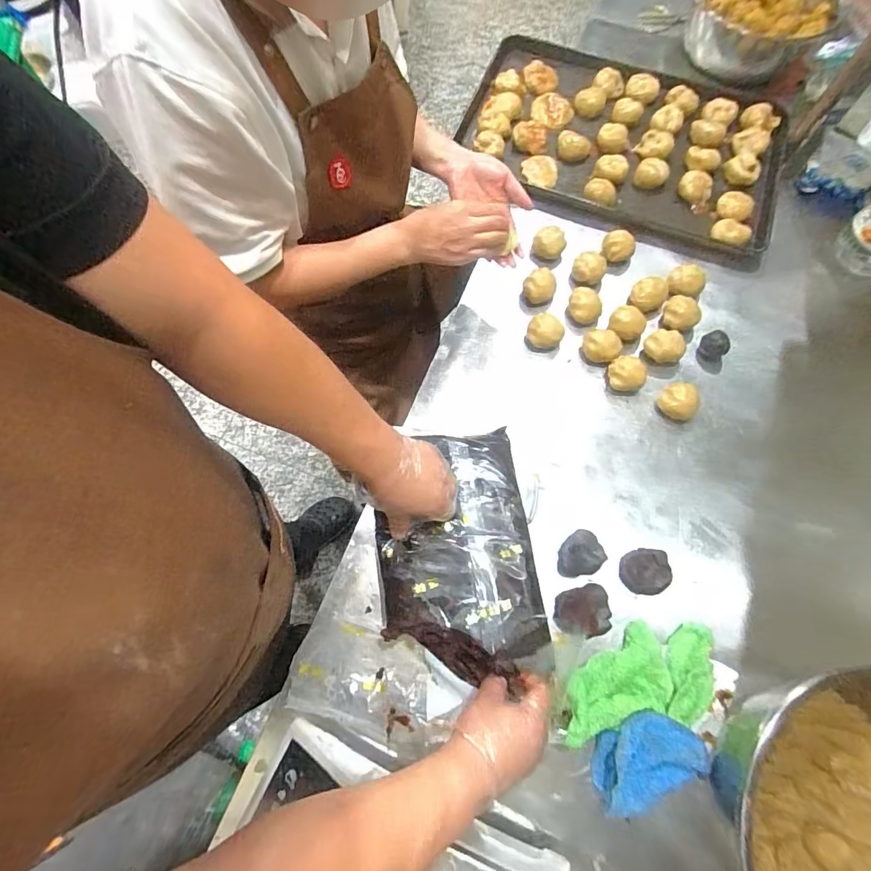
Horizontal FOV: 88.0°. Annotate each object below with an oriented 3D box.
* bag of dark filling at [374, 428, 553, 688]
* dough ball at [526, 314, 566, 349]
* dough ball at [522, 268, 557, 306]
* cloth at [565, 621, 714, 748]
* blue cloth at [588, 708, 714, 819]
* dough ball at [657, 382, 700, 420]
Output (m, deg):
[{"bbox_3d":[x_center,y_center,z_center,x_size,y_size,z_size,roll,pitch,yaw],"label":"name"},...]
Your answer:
[{"bbox_3d":[0.025,0.150,0.574,0.189,0.063,0.313,-6,70,-3],"label":"bag of dark filling"},{"bbox_3d":[0.176,-0.166,0.723,0.058,0.037,0.056,22,71,7],"label":"dough ball"},{"bbox_3d":[0.175,-0.247,0.758,0.051,0.035,0.054,0,70,-1],"label":"dough ball"},{"bbox_3d":[0.250,0.294,0.549,0.210,0.032,0.115,-4,70,-3],"label":"cloth"},{"bbox_3d":[0.235,0.367,0.509,0.131,0.051,0.073,-35,74,-13],"label":"blue cloth"},{"bbox_3d":[0.371,-0.050,0.685,0.050,0.042,0.055,0,70,-1],"label":"dough ball"}]

